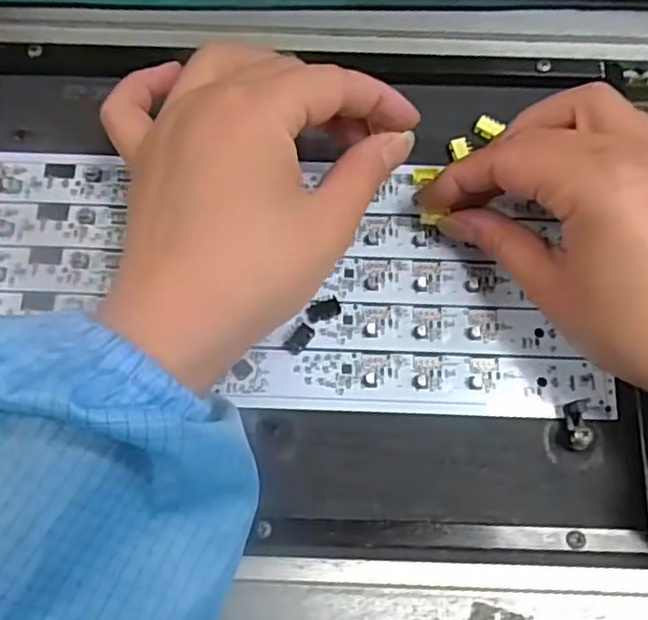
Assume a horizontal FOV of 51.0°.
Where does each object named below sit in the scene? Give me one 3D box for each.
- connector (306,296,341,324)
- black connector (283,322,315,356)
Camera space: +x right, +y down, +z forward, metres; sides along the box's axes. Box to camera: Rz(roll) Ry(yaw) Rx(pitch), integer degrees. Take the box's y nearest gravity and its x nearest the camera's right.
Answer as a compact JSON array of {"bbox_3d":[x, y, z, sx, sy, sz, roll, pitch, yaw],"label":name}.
[{"bbox_3d":[0.000,0.000,0.305,0.015,0.004,0.009,-17,74,-5],"label":"connector"},{"bbox_3d":[-0.011,0.013,0.302,0.008,0.004,0.014,41,77,11],"label":"black connector"}]

